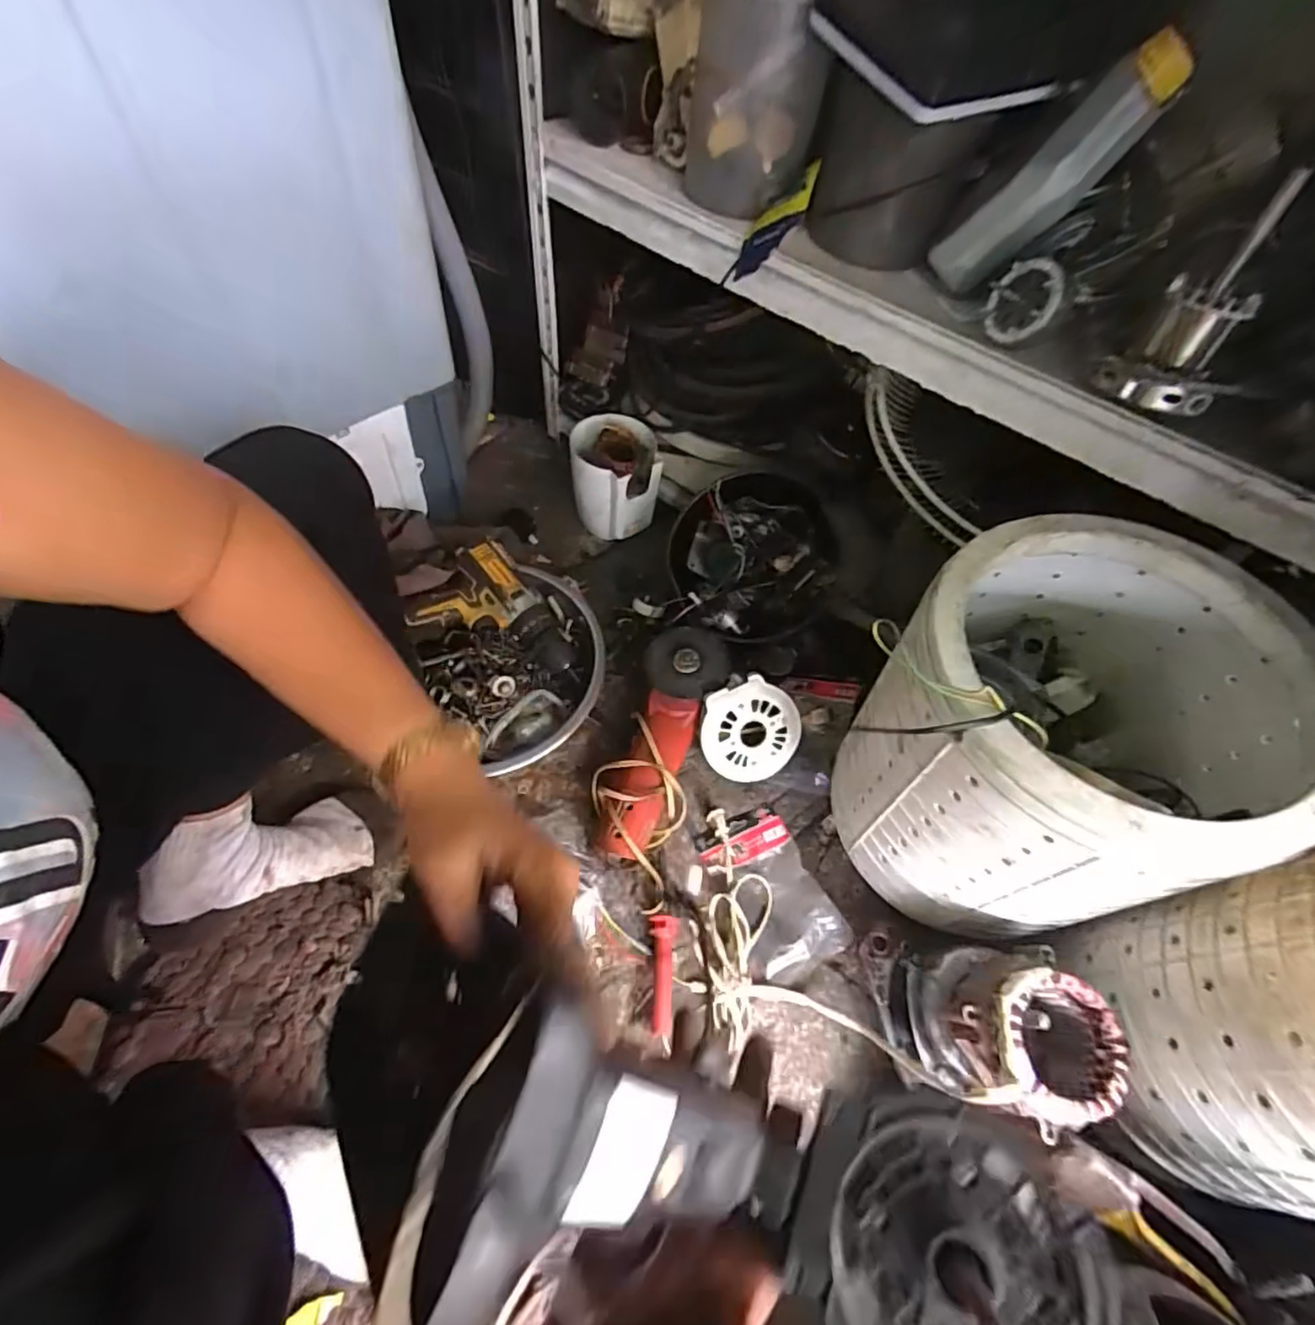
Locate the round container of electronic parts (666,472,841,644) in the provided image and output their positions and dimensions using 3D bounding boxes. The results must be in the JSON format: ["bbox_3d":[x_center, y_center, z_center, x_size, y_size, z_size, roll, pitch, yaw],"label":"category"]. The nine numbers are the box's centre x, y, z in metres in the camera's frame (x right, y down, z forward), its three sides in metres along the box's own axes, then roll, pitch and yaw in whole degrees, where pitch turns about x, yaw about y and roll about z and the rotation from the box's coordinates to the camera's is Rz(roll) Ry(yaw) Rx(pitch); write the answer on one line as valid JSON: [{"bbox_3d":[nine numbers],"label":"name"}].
[{"bbox_3d":[0.123,-0.138,0.814,0.227,0.086,0.227,-5,69,13],"label":"round container of electronic parts"}]

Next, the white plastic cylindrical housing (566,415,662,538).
[{"bbox_3d":[-0.064,-0.272,0.939,0.121,0.145,0.122,2,56,-3],"label":"white plastic cylindrical housing"}]

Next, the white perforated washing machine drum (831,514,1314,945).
[{"bbox_3d":[0.333,0.072,0.551,0.276,0.301,0.288,33,60,16],"label":"white perforated washing machine drum"}]

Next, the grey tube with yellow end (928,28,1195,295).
[{"bbox_3d":[0.348,-0.436,0.552,0.071,0.210,0.057,25,52,-25],"label":"grey tube with yellow end"}]

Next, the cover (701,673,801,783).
[{"bbox_3d":[0.110,0.081,0.729,0.116,0.011,0.122,-1,104,-5],"label":"cover"}]

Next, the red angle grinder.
[{"bbox_3d":[0.004,0.081,0.719,0.103,0.074,0.291,17,57,6],"label":"red angle grinder"}]

